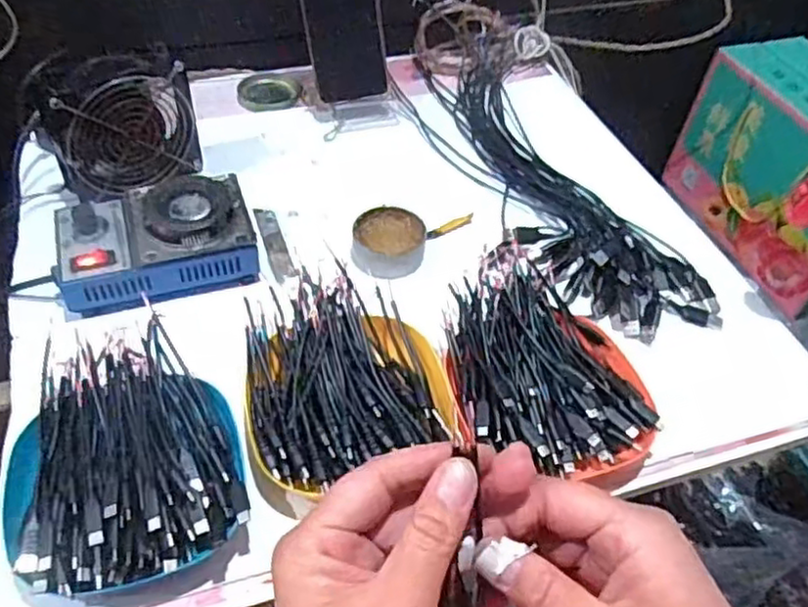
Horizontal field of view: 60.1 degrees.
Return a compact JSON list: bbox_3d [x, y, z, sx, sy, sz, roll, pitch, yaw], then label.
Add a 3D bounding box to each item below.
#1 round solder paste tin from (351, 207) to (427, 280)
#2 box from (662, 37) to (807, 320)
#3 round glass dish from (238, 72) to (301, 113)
[{"bbox_3d":[-0.014,-0.055,0.612,0.062,0.023,0.067,2,50,-3],"label":"round solder paste tin"},{"bbox_3d":[0.565,-0.187,1.007,0.157,0.236,0.324,-11,52,-14],"label":"box"},{"bbox_3d":[-0.151,-0.239,0.784,0.068,0.006,0.069,-4,50,-8],"label":"round glass dish"}]

